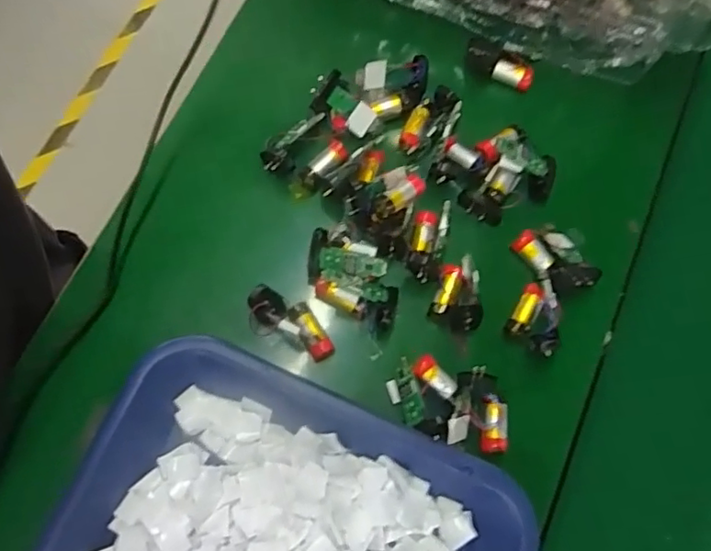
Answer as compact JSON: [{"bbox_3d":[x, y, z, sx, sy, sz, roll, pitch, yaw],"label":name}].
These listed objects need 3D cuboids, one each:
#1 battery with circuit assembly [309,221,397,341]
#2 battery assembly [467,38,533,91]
[{"bbox_3d":[-0.001,0.003,0.385,0.075,0.029,0.040,37,77,10],"label":"battery with circuit assembly"},{"bbox_3d":[0.108,-0.157,0.441,0.052,0.020,0.018,24,75,7],"label":"battery assembly"}]

